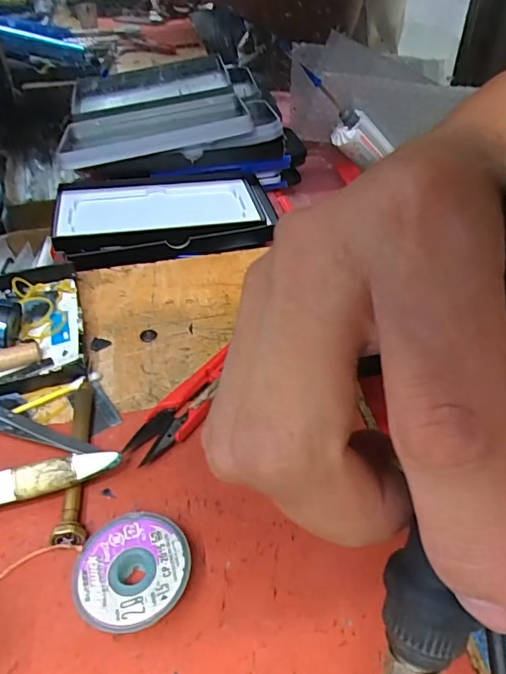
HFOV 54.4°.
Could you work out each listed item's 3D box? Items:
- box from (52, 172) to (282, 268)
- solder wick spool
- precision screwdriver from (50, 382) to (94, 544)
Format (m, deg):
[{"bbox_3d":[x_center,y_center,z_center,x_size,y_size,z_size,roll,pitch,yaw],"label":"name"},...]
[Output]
[{"bbox_3d":[-0.076,-0.108,0.439,0.187,0.032,0.102,-11,44,-9],"label":"box"},{"bbox_3d":[-0.047,0.095,0.198,0.044,0.013,0.044,-1,44,1],"label":"solder wick spool"},{"bbox_3d":[-0.087,0.055,0.241,0.013,0.014,0.096,-9,44,-8],"label":"precision screwdriver"}]

